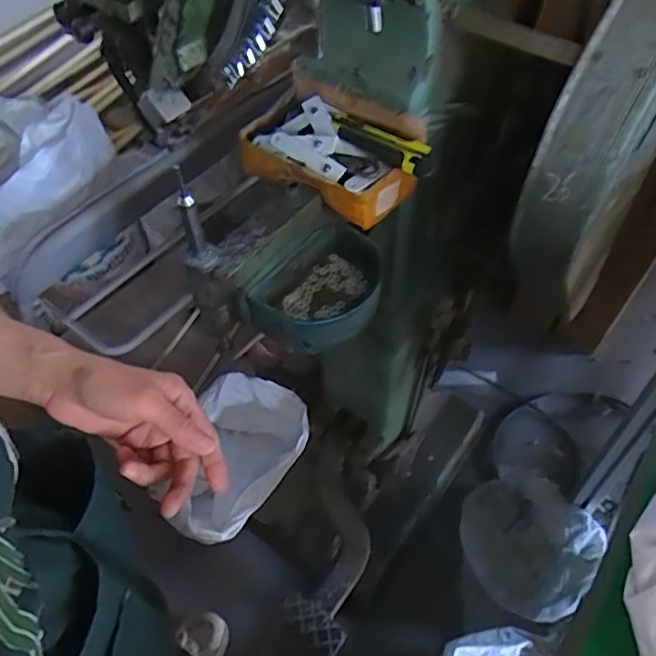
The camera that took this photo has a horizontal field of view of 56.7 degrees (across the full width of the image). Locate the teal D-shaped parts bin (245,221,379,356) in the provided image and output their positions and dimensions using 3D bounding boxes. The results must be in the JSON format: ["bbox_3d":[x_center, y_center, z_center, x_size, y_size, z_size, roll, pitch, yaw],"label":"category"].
[{"bbox_3d":[0.001,-0.045,0.684,0.113,0.073,0.160,25,58,21],"label":"teal D-shaped parts bin"}]

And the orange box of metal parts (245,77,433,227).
[{"bbox_3d":[0.004,-0.194,0.674,0.214,0.076,0.108,29,59,23],"label":"orange box of metal parts"}]

